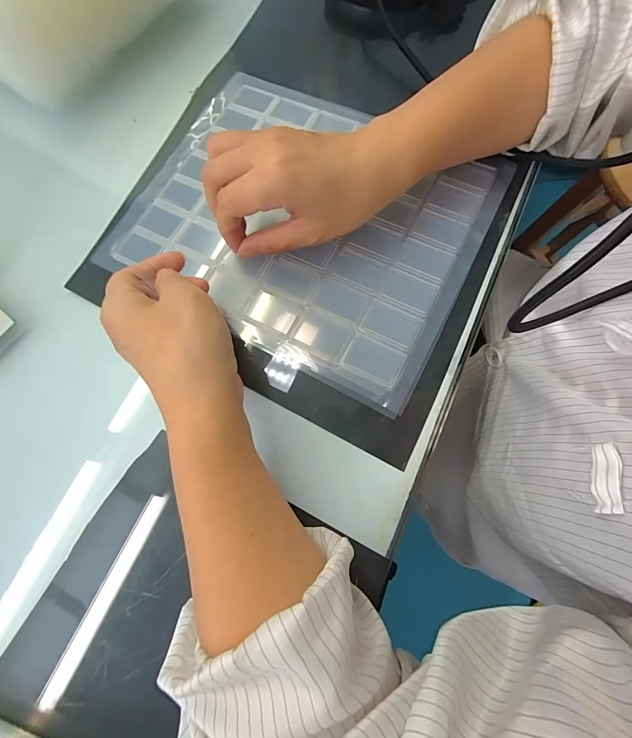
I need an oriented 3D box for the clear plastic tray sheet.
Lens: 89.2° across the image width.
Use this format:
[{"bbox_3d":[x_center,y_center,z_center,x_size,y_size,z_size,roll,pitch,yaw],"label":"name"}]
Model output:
[{"bbox_3d":[-0.020,-0.129,0.268,0.294,0.015,0.242,27,76,9],"label":"clear plastic tray sheet"}]

